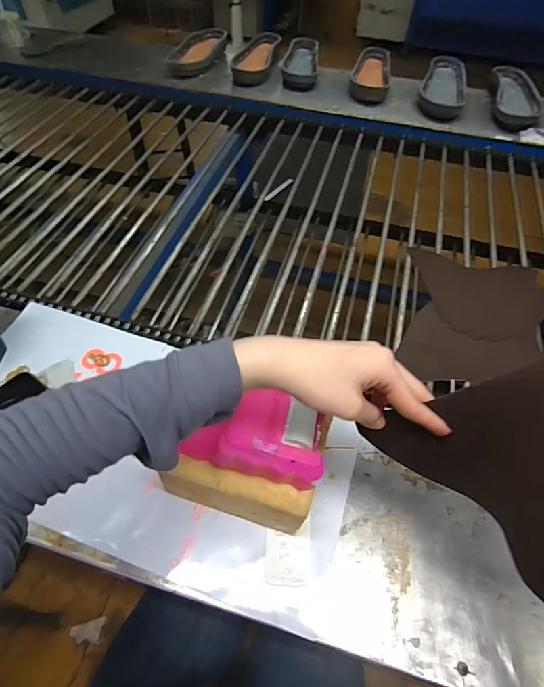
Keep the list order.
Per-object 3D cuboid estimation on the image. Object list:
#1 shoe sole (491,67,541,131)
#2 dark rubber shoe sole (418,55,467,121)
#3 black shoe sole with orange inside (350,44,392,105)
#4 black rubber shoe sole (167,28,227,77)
[{"bbox_3d":[0.690,-0.702,1.099,0.129,0.056,0.259,14,55,8],"label":"shoe sole"},{"bbox_3d":[0.508,-0.758,1.131,0.131,0.048,0.280,19,56,11],"label":"dark rubber shoe sole"},{"bbox_3d":[0.299,-0.814,1.159,0.115,0.053,0.249,10,54,5],"label":"black shoe sole with orange inside"},{"bbox_3d":[-0.234,-0.919,1.224,0.116,0.057,0.252,20,56,11],"label":"black rubber shoe sole"}]

